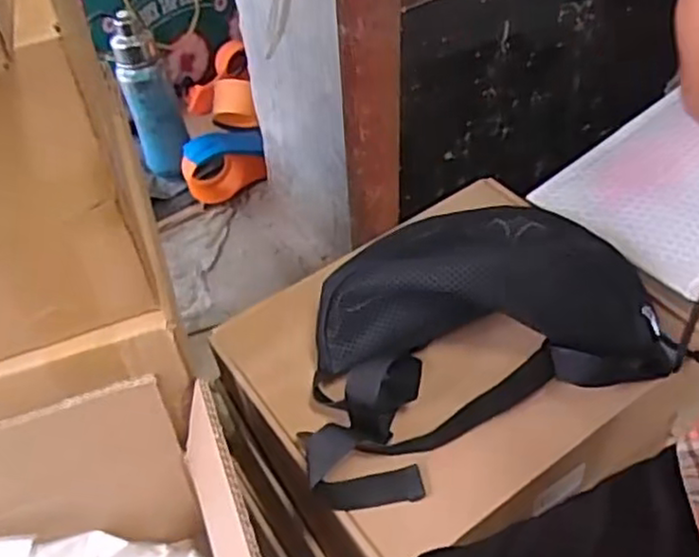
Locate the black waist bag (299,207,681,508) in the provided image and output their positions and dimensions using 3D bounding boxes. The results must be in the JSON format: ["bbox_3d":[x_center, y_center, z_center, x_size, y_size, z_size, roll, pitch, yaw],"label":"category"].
[{"bbox_3d":[0.079,0.027,0.533,0.278,0.093,0.195,-18,50,-13],"label":"black waist bag"}]

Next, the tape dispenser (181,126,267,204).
[{"bbox_3d":[-0.182,-0.167,1.011,0.116,0.077,0.067,-9,48,-6],"label":"tape dispenser"}]

